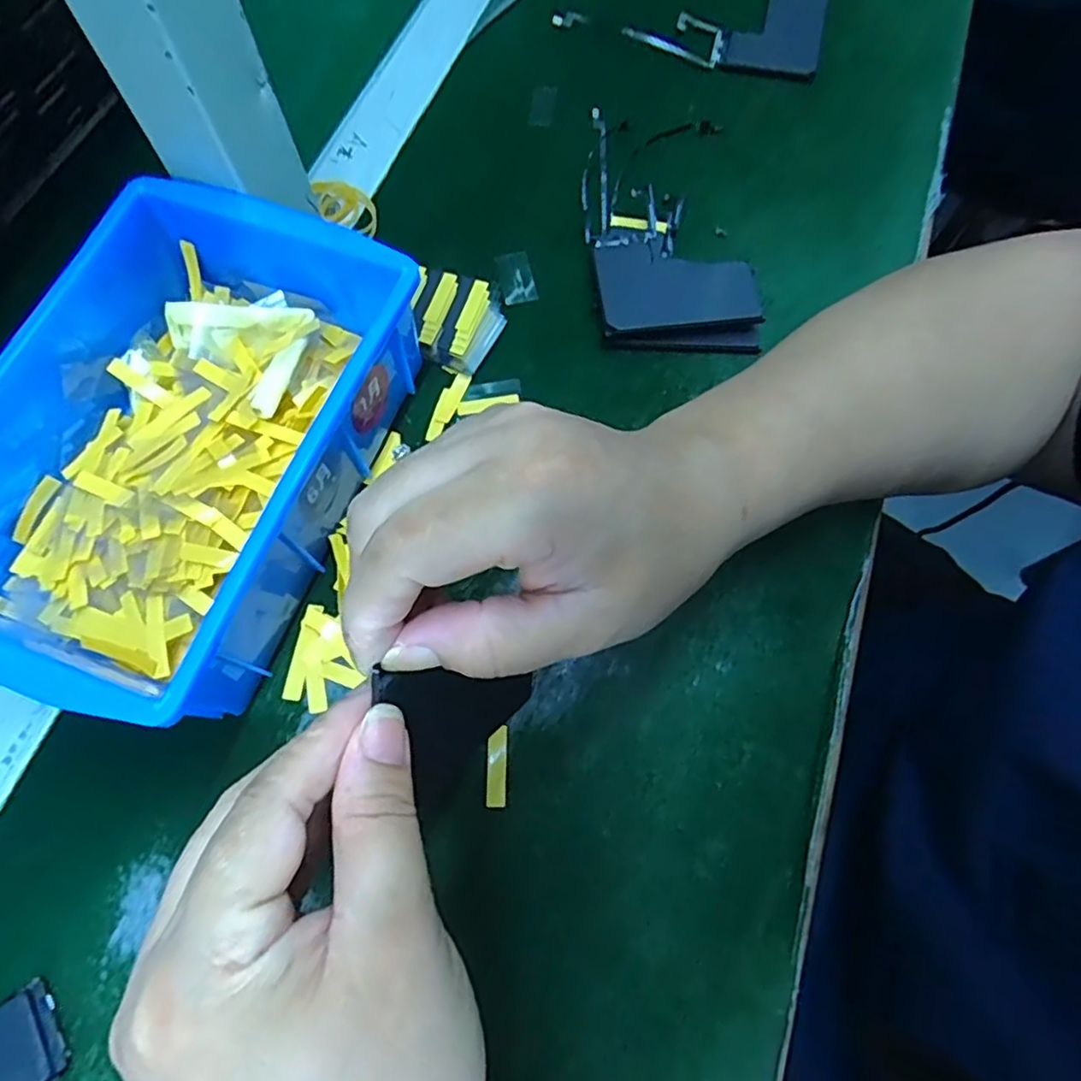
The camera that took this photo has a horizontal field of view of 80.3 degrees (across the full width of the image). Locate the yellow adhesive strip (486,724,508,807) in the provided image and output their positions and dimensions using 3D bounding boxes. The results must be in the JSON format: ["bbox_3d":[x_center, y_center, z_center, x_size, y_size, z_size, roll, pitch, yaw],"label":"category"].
[{"bbox_3d":[-0.017,0.086,0.246,0.008,0.004,0.029,0,68,1],"label":"yellow adhesive strip"}]

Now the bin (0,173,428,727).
[{"bbox_3d":[-0.145,-0.037,0.264,0.144,0.070,0.197,17,69,7],"label":"bin"}]

